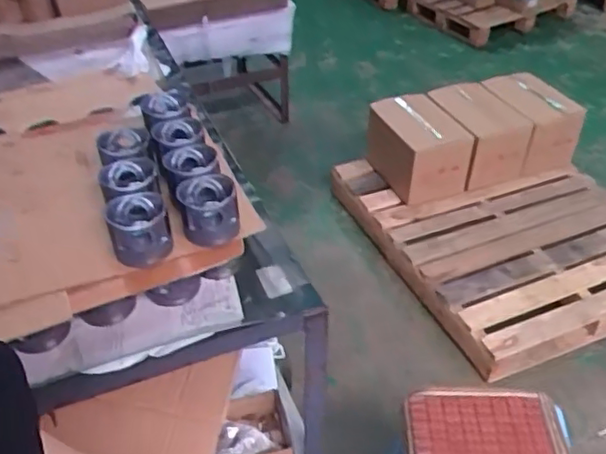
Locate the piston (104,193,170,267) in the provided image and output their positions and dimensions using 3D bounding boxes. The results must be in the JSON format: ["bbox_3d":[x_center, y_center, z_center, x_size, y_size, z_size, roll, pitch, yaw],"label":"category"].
[{"bbox_3d":[-0.235,0.004,0.910,0.082,0.073,0.085,-9,41,-10],"label":"piston"}]

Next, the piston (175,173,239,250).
[{"bbox_3d":[-0.140,-0.025,0.938,0.087,0.064,0.086,-7,41,-8],"label":"piston"}]

